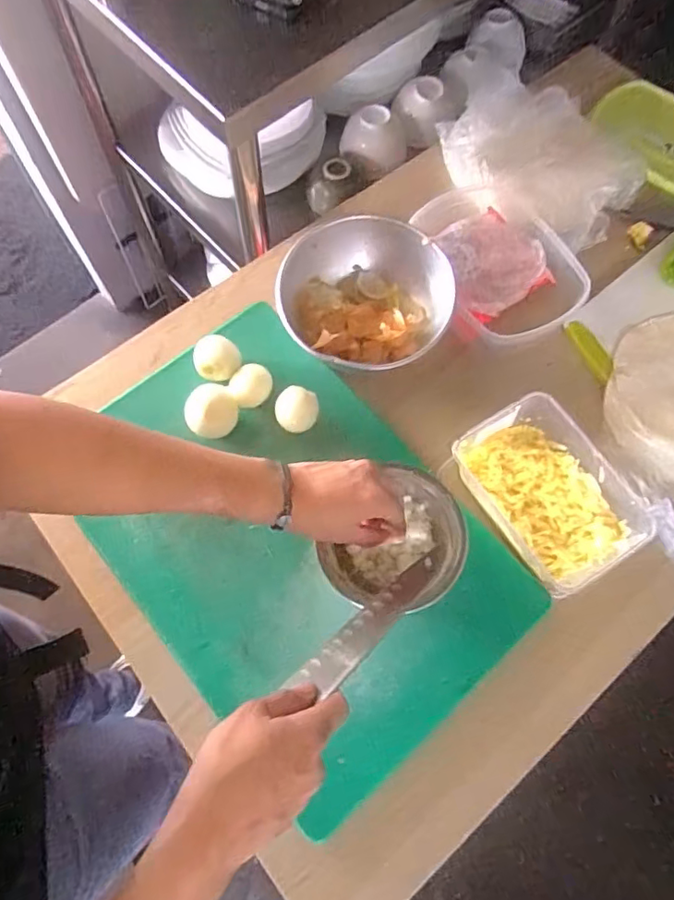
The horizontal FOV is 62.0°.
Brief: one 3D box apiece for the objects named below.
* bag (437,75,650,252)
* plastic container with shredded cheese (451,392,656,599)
[{"bbox_3d":[0.264,-0.378,0.706,0.236,0.040,0.195,36,73,11],"label":"bag"},{"bbox_3d":[0.205,0.042,0.549,0.122,0.061,0.172,-34,74,-13],"label":"plastic container with shredded cheese"}]

